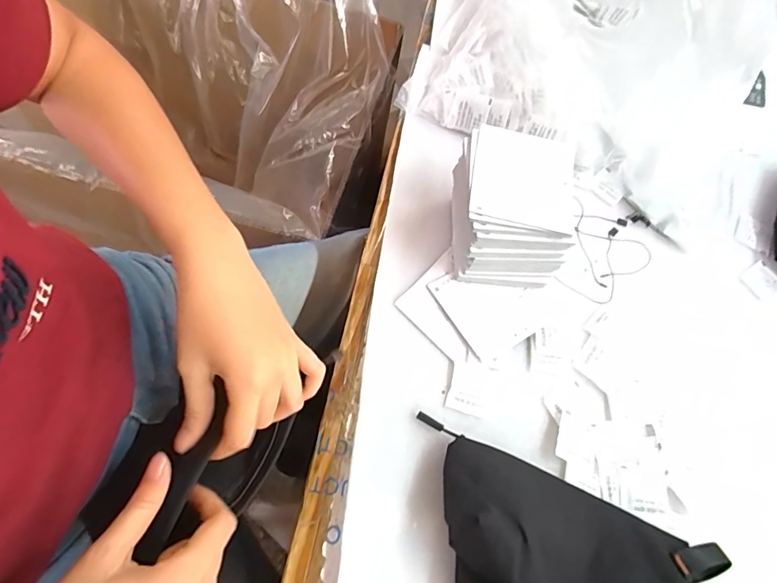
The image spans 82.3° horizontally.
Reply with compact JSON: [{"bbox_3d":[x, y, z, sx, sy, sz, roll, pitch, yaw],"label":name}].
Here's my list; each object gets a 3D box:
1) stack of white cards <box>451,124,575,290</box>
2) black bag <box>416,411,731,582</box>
[{"bbox_3d":[0.114,-0.079,0.420,0.108,0.090,0.124,9,66,-2],"label":"stack of white cards"},{"bbox_3d":[0.129,0.204,0.310,0.264,0.055,0.132,25,66,5],"label":"black bag"}]

